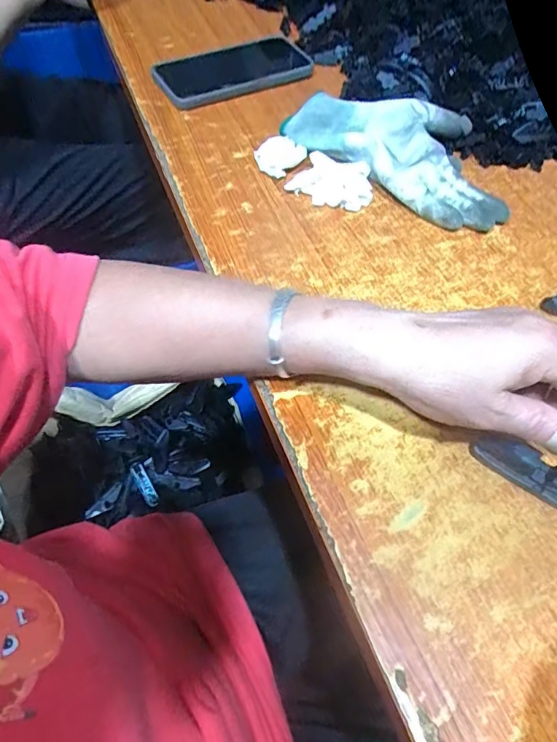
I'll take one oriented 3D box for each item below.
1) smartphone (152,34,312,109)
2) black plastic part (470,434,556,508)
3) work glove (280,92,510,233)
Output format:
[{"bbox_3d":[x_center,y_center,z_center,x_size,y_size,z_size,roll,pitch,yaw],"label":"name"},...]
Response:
[{"bbox_3d":[-0.049,-0.328,0.505,0.169,0.011,0.080,-28,63,-19],"label":"smartphone"},{"bbox_3d":[0.152,0.061,0.275,0.072,0.020,0.015,31,61,21],"label":"black plastic part"},{"bbox_3d":[0.119,-0.207,0.429,0.206,0.036,0.124,30,61,16],"label":"work glove"}]

